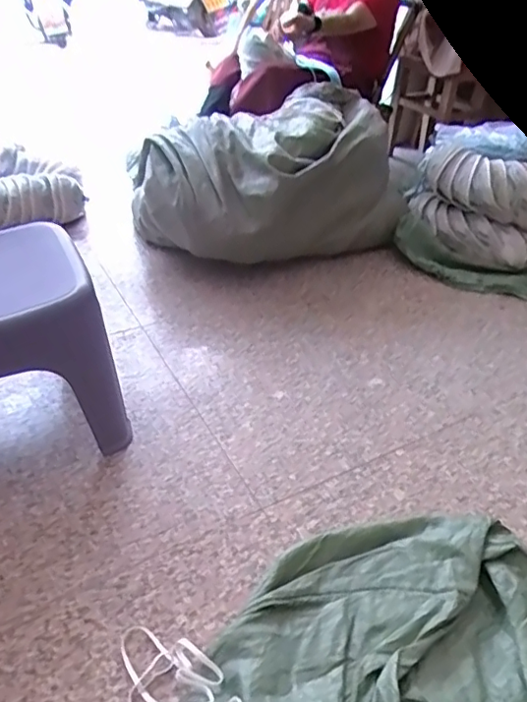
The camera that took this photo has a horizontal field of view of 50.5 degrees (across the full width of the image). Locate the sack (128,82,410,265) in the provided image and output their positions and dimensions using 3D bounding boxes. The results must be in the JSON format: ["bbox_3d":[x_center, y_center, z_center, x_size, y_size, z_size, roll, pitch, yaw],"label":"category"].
[{"bbox_3d":[0.037,-0.525,1.718,0.795,0.347,0.431,-17,44,-25],"label":"sack"}]

